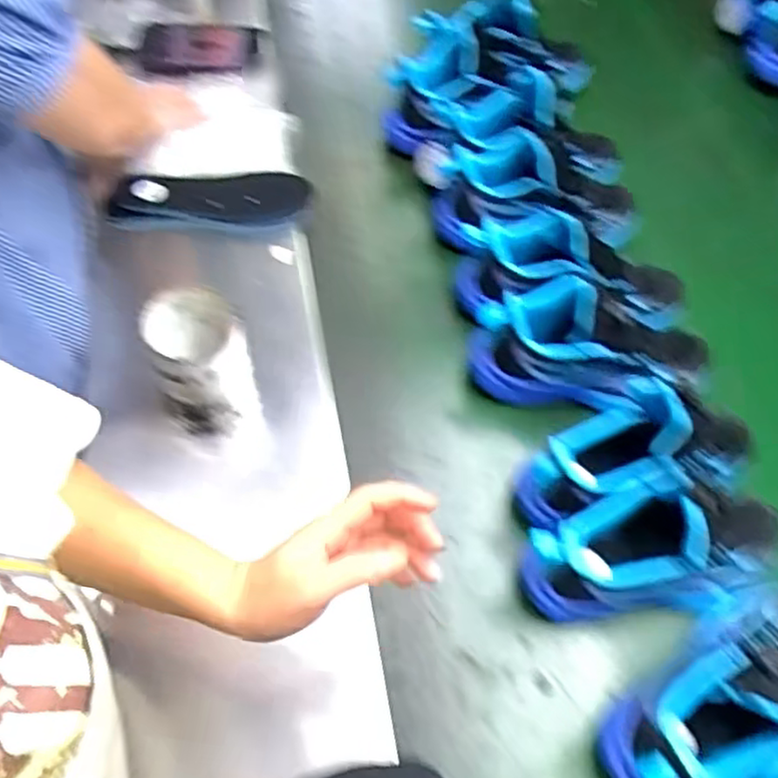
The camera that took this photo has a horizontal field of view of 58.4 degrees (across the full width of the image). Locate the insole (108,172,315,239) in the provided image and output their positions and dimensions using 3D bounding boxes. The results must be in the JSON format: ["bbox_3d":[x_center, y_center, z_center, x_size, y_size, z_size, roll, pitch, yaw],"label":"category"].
[{"bbox_3d":[-0.204,-0.217,0.800,0.223,0.031,0.083,3,59,-2],"label":"insole"}]

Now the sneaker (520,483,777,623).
[{"bbox_3d":[0.233,0.133,0.581,0.241,0.143,0.082,-3,59,-6],"label":"sneaker"}]

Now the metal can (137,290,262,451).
[{"bbox_3d":[-0.172,-0.021,0.646,0.082,0.123,0.092,-19,62,-14],"label":"metal can"}]

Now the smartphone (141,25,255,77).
[{"bbox_3d":[-0.258,-0.453,0.933,0.159,0.017,0.065,5,96,13],"label":"smartphone"}]

